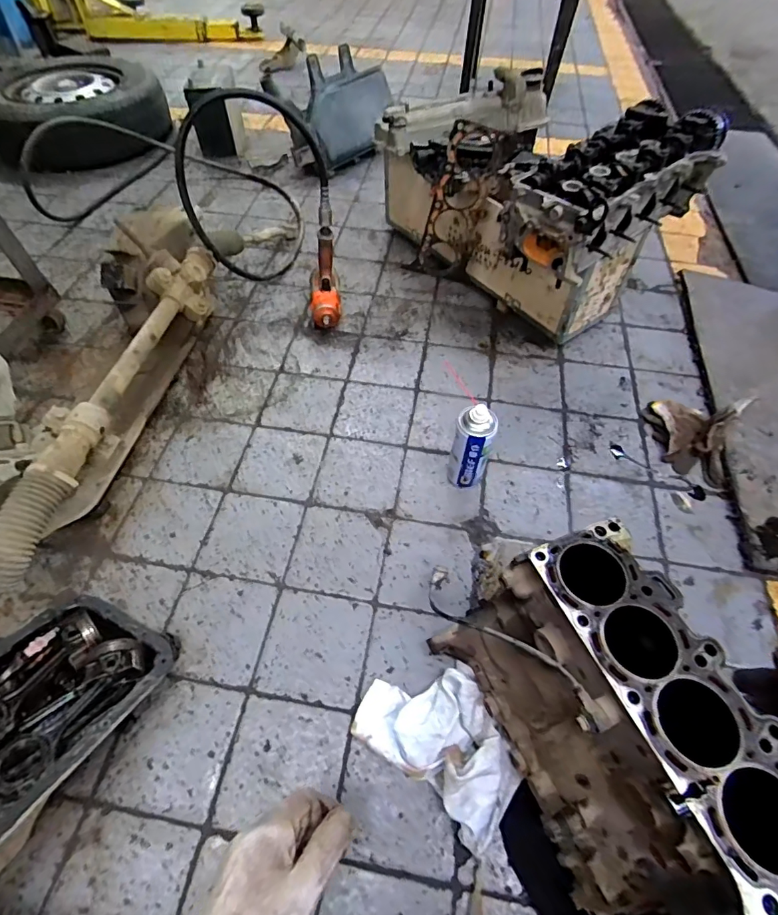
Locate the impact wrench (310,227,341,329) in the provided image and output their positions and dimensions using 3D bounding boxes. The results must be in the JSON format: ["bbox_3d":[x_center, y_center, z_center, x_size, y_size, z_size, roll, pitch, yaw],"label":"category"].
[{"bbox_3d":[-0.152,-0.418,1.070,0.071,0.184,0.176,-5,55,-4],"label":"impact wrench"}]

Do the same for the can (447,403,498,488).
[{"bbox_3d":[0.142,-0.017,0.788,0.063,0.190,0.062,0,55,0],"label":"can"}]

